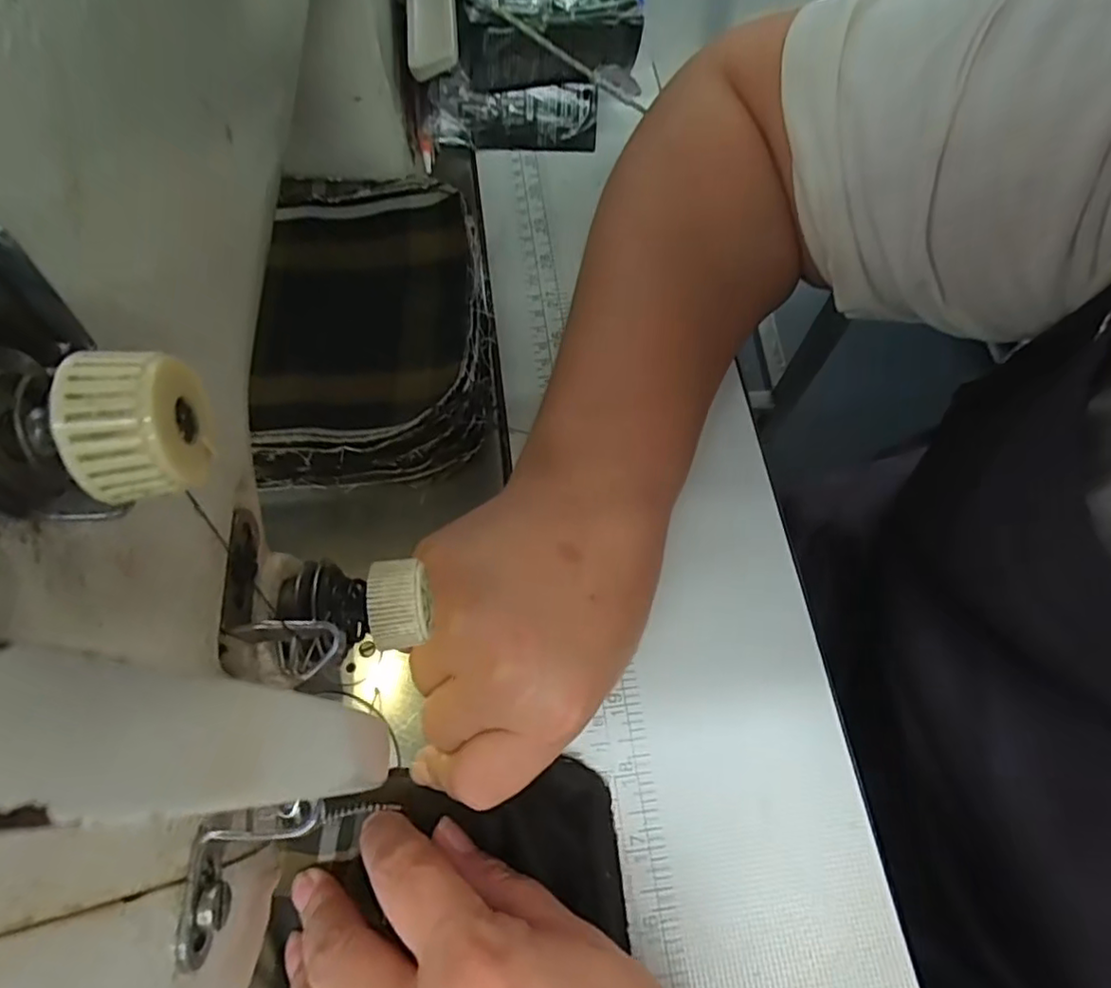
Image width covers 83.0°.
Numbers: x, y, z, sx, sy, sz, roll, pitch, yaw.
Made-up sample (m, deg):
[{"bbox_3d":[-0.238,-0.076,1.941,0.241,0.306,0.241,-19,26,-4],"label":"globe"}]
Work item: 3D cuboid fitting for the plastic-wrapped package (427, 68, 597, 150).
[{"bbox_3d":[-0.023,-0.210,0.348,0.092,0.039,0.017,-3,68,-2],"label":"plastic-wrapped package"}]

